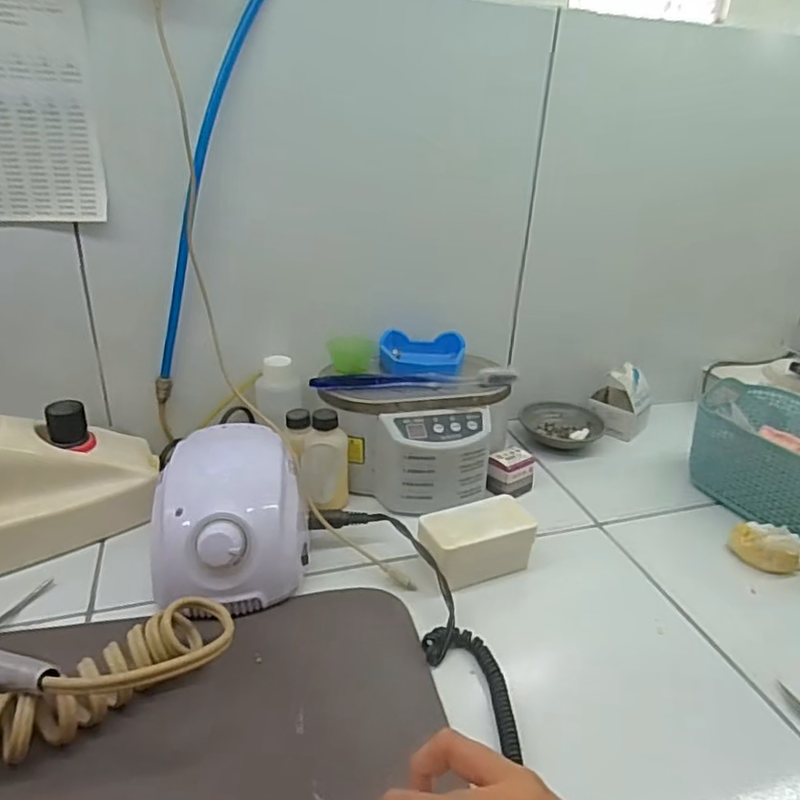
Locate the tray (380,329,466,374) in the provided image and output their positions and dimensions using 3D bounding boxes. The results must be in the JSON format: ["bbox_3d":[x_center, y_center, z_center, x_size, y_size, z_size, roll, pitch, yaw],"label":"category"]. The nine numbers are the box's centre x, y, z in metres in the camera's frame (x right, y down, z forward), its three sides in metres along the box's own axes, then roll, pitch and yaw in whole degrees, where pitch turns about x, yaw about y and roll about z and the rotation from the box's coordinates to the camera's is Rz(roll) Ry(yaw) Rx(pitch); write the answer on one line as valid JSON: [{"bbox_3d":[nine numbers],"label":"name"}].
[{"bbox_3d":[0.023,-0.043,0.582,0.081,0.024,0.068,0,25,-6],"label":"tray"}]

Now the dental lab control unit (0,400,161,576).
[{"bbox_3d":[-0.272,0.064,0.468,0.167,0.091,0.069,-17,32,-36],"label":"dental lab control unit"}]

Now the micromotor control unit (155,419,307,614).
[{"bbox_3d":[-0.123,0.086,0.457,0.103,0.078,0.135,-2,26,-11],"label":"micromotor control unit"}]

